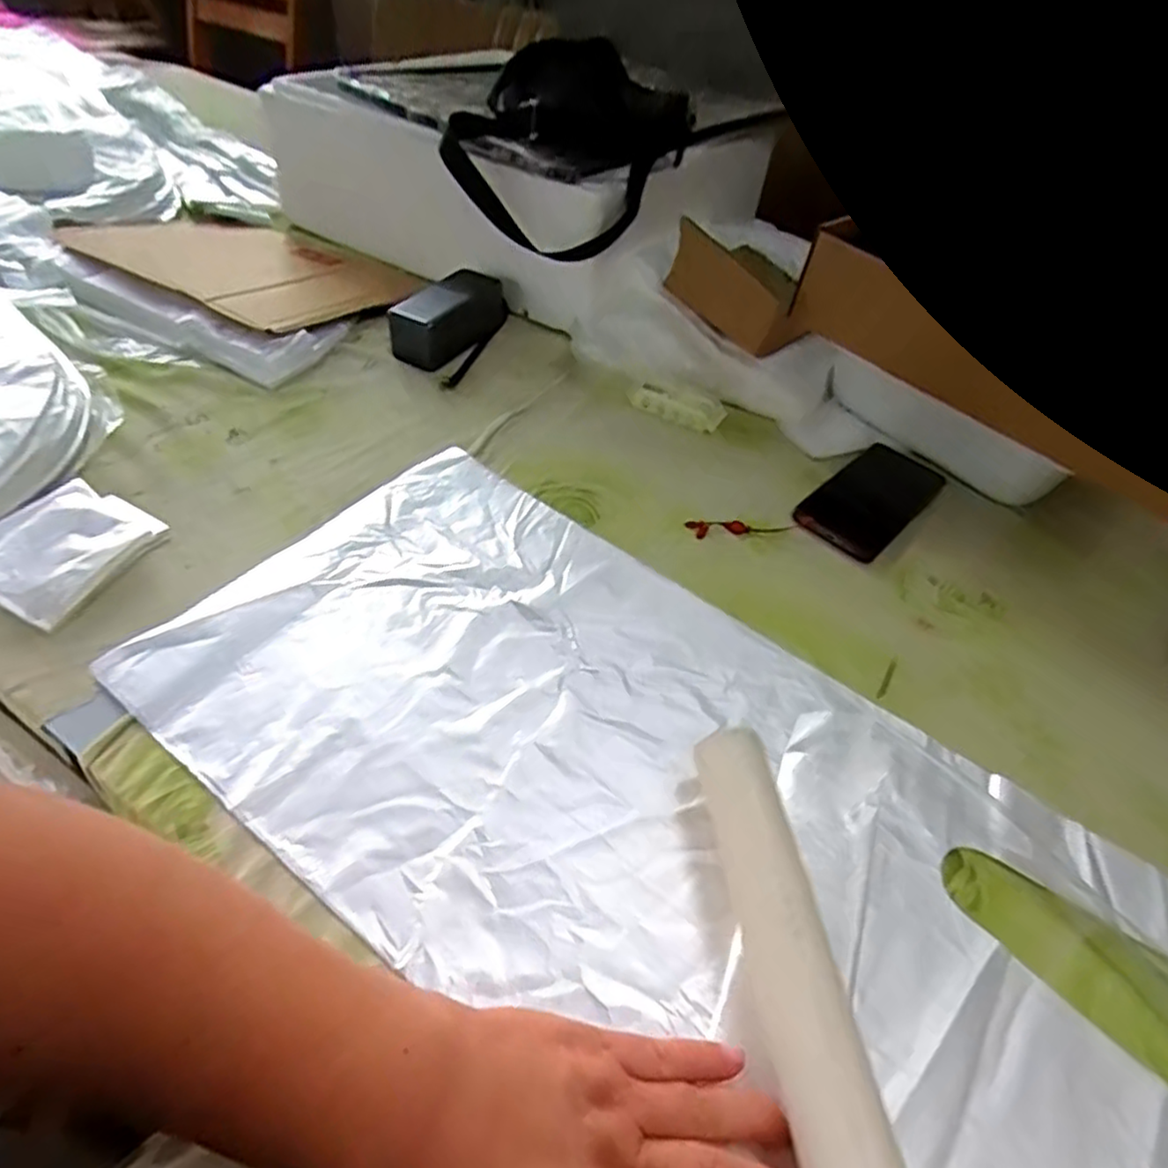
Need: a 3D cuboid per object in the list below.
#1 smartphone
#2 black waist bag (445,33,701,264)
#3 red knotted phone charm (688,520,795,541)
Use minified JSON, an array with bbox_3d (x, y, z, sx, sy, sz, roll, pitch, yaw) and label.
[{"bbox_3d":[0.257,-0.077,0.612,0.075,0.011,0.159,38,55,25],"label":"smartphone"},{"bbox_3d":[-0.013,-0.436,0.681,0.184,0.148,0.171,23,48,12],"label":"black waist bag"},{"bbox_3d":[0.133,-0.047,0.573,0.095,0.004,0.017,-1,48,-8],"label":"red knotted phone charm"}]

